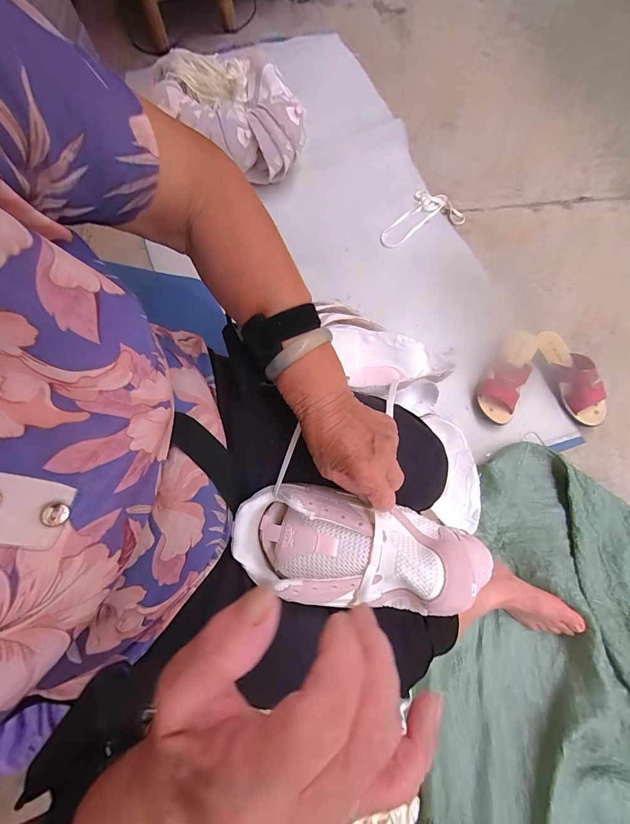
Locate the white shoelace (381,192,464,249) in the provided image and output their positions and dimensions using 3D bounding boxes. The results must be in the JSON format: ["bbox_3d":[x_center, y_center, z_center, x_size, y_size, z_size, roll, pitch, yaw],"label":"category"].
[{"bbox_3d":[0.287,-0.545,0.981,0.241,0.033,0.128,-18,72,-4],"label":"white shoelace"}]

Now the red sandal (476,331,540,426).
[{"bbox_3d":[0.429,-0.085,0.794,0.085,0.052,0.229,26,74,9],"label":"red sandal"}]

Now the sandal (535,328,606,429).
[{"bbox_3d":[0.573,-0.083,0.782,0.078,0.071,0.230,-15,72,-3],"label":"sandal"}]

